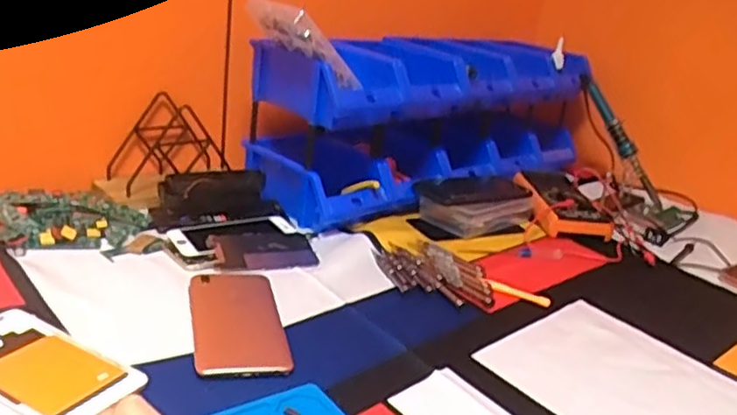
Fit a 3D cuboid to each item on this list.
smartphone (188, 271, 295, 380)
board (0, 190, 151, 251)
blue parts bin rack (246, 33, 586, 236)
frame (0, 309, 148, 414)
[{"bbox_3d":[-0.113,0.094,0.583,0.076,0.006,0.154,0,23,-18],"label":"smartphone"},{"bbox_3d":[-0.313,0.013,0.704,0.157,0.025,0.091,-1,23,-22],"label":"board"},{"bbox_3d":[0.104,-0.128,0.965,0.550,0.191,0.158,-13,30,-42],"label":"blue parts bin rack"},{"bbox_3d":[-0.245,0.114,0.499,0.157,0.007,0.083,18,24,24],"label":"frame"}]

